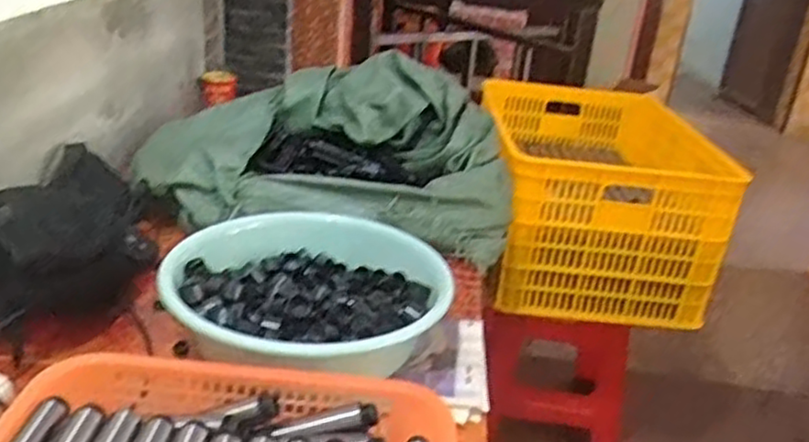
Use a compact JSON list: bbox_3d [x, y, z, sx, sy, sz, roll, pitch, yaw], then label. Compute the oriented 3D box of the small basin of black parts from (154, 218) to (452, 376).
[{"bbox_3d":[-0.103,0.083,0.774,0.289,0.085,0.268,5,24,-2],"label":"small basin of black parts"}]

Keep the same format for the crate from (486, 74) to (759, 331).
[{"bbox_3d":[0.357,-0.051,1.422,0.391,0.335,0.486,7,24,1],"label":"crate"}]

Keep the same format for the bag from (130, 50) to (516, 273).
[{"bbox_3d":[-0.110,-0.111,1.122,0.572,0.199,0.311,7,24,0],"label":"bag"}]

